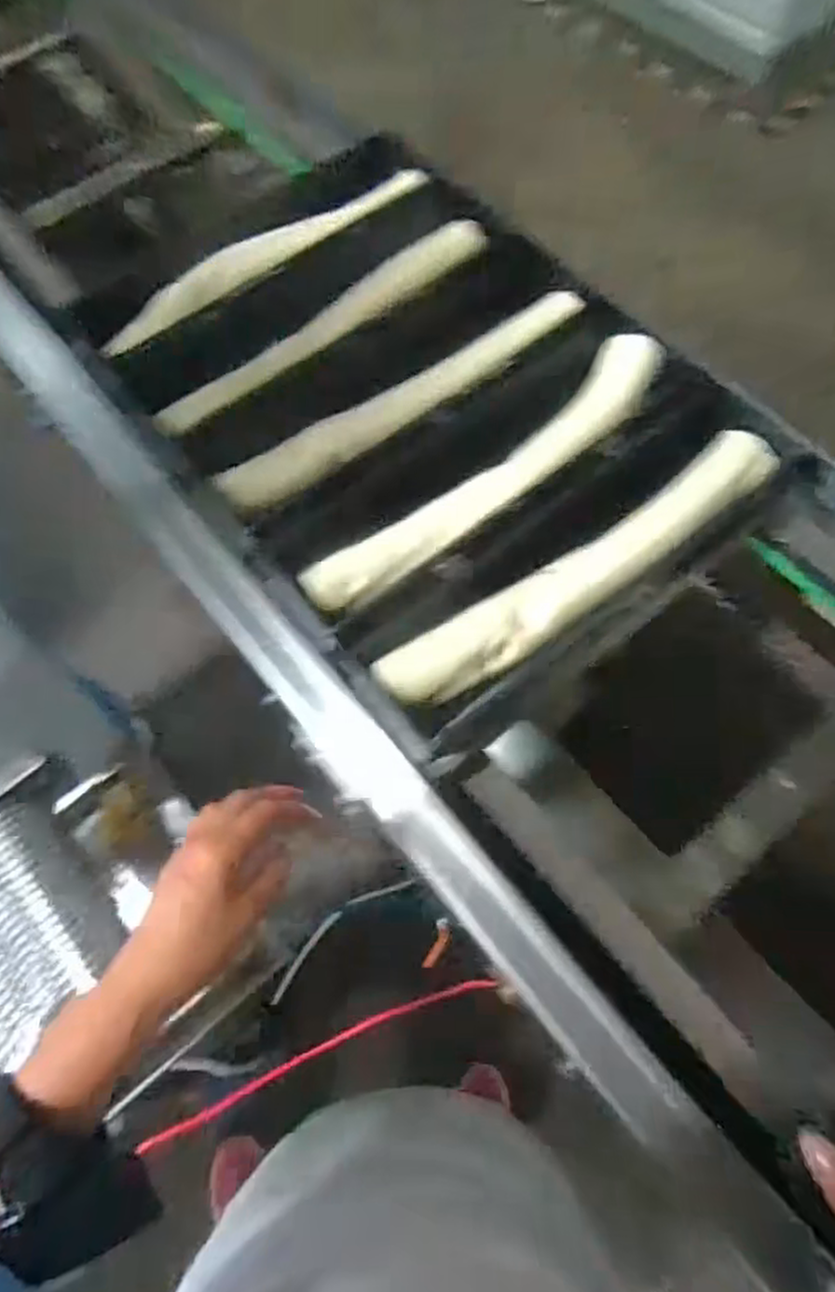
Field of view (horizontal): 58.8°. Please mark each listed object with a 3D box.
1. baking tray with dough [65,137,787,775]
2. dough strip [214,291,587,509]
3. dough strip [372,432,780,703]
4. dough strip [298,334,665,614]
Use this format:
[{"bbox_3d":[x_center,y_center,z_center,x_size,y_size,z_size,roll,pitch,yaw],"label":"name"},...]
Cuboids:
[{"bbox_3d":[-0.002,-0.206,0.619,0.362,0.046,0.502,-37,70,-13],"label":"baking tray with dough"},{"bbox_3d":[-0.005,-0.208,0.617,0.343,0.023,0.033,-33,69,-11],"label":"dough strip"},{"bbox_3d":[0.126,-0.057,0.546,0.340,0.040,0.054,-32,69,-11],"label":"dough strip"},{"bbox_3d":[0.062,-0.136,0.588,0.332,0.045,0.061,-37,70,-13],"label":"dough strip"}]

